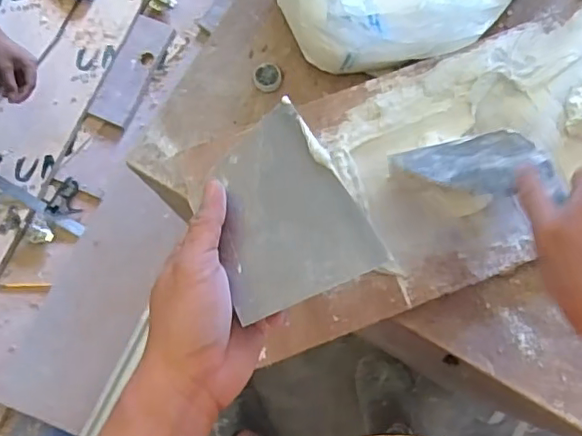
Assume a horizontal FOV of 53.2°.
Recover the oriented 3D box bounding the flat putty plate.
[{"bbox_3d":[-0.008,-0.007,0.377,0.093,0.010,0.139,-34,56,14],"label":"flat putty plate"}]

